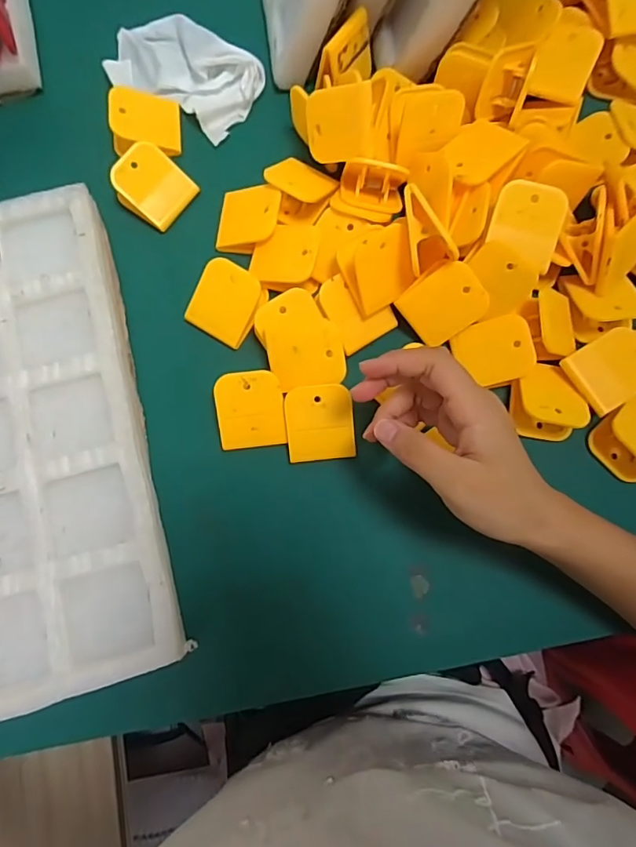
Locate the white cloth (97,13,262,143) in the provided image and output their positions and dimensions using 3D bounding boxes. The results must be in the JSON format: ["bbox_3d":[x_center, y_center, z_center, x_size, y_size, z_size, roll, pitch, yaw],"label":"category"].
[{"bbox_3d":[-0.115,-0.301,0.420,0.128,0.021,0.076,34,82,7],"label":"white cloth"}]

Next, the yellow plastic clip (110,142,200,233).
[{"bbox_3d":[-0.132,-0.188,0.393,0.051,0.023,0.052,28,81,6],"label":"yellow plastic clip"}]

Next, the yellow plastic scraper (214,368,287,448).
[{"bbox_3d":[-0.048,-0.009,0.354,0.048,0.005,0.055,-5,106,2],"label":"yellow plastic scraper"}]

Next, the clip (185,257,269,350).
[{"bbox_3d":[-0.069,-0.091,0.372,0.049,0.021,0.051,33,82,7],"label":"clip"}]

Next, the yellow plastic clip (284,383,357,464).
[{"bbox_3d":[0.002,0.000,0.353,0.047,0.004,0.055,-4,105,-2],"label":"yellow plastic clip"}]

